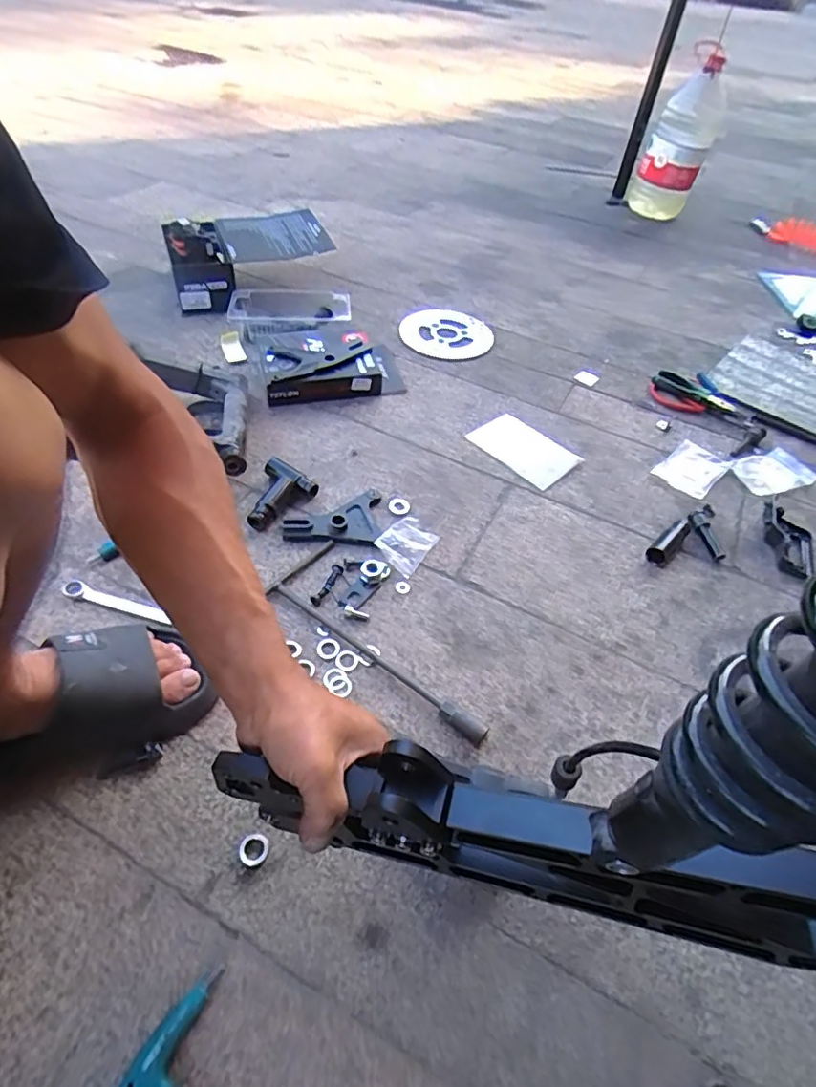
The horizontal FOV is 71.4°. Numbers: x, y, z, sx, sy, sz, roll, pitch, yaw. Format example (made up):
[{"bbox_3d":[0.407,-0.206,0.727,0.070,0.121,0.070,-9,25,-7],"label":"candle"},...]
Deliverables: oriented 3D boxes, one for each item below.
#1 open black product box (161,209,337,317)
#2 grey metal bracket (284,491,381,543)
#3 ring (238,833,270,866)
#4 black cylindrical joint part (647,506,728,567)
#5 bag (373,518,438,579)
[{"bbox_3d":[-0.293,-0.531,1.066,0.288,0.102,0.242,-13,52,-16],"label":"open black product box"},{"bbox_3d":[-0.092,-0.041,0.728,0.113,0.019,0.100,7,49,1],"label":"grey metal bracket"},{"bbox_3d":[-0.129,0.255,0.474,0.025,0.006,0.025,1,46,-1],"label":"ring"},{"bbox_3d":[0.386,-0.007,0.751,0.155,0.029,0.070,-31,59,-28],"label":"black cylindrical joint part"},{"bbox_3d":[0.000,-0.001,0.705,0.056,0.014,0.077,44,59,-2],"label":"bag"}]

